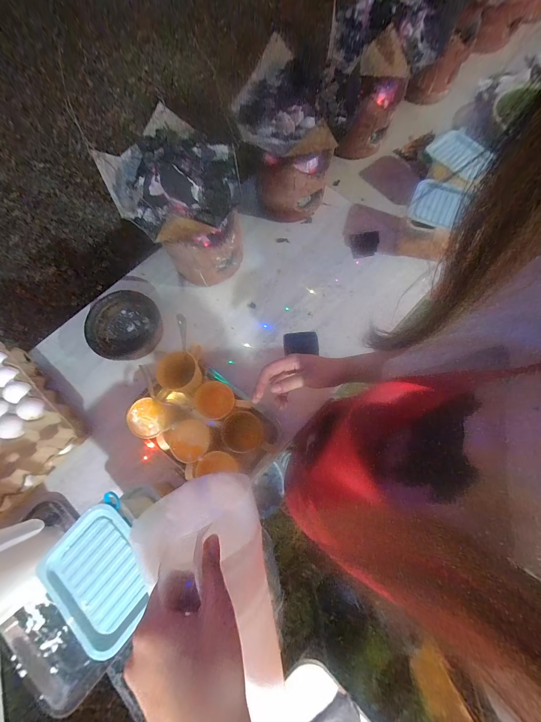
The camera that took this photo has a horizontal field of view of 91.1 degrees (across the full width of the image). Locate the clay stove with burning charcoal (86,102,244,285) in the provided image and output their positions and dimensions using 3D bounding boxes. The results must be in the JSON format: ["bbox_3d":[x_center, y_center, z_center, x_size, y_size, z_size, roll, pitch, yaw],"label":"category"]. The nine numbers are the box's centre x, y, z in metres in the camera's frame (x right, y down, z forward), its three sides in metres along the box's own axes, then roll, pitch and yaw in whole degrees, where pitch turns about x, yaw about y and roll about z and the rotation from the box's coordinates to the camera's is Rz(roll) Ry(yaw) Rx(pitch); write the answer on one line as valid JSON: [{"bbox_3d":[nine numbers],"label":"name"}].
[{"bbox_3d":[-0.175,-0.300,0.571,0.204,0.279,0.235,-42,79,-9],"label":"clay stove with burning charcoal"}]

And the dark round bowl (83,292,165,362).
[{"bbox_3d":[-0.342,-0.084,0.624,0.133,0.062,0.165,26,79,7],"label":"dark round bowl"}]

